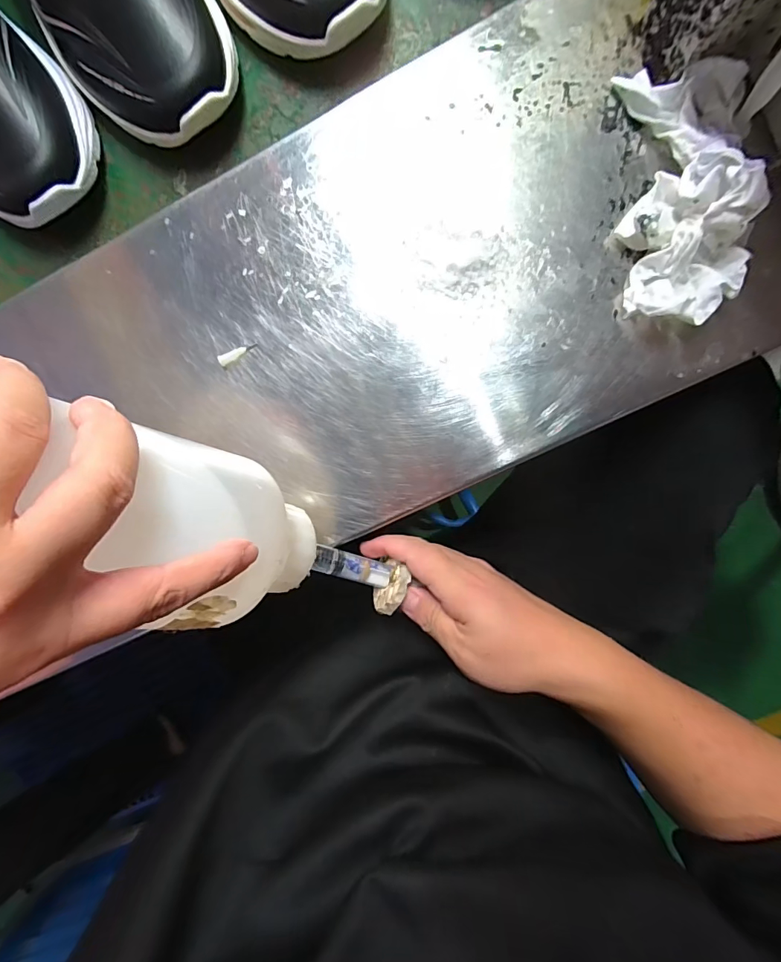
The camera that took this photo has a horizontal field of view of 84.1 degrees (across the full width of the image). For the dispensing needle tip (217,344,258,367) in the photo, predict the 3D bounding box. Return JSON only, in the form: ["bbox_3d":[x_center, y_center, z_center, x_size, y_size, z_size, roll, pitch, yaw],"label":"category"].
[{"bbox_3d":[-0.096,-0.080,0.271,0.025,0.006,0.006,-30,93,-7],"label":"dispensing needle tip"}]

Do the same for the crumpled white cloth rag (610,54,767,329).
[{"bbox_3d":[0.155,-0.150,0.226,0.056,0.036,0.123,-4,97,3],"label":"crumpled white cloth rag"}]

